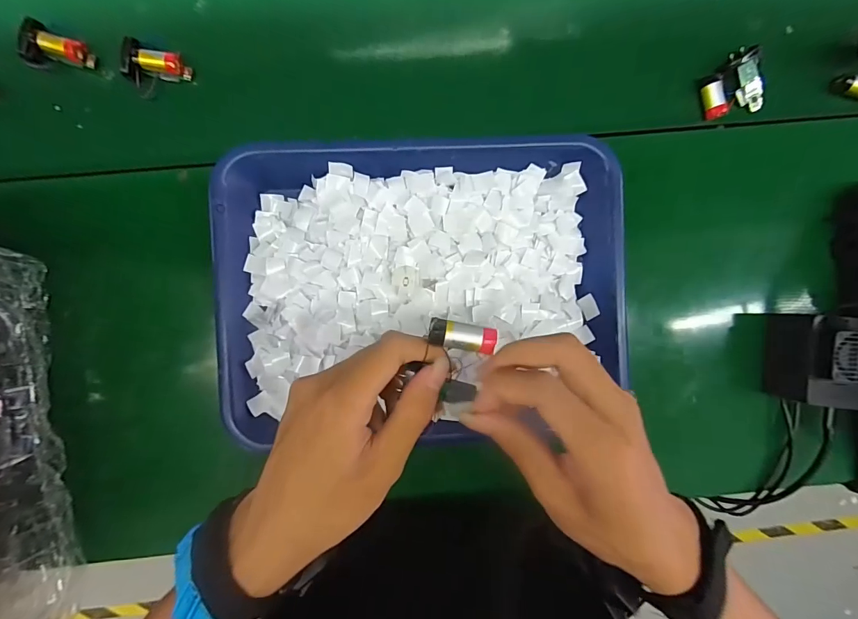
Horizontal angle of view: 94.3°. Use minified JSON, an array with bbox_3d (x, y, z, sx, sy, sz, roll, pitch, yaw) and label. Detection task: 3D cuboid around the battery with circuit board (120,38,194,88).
[{"bbox_3d":[-0.230,-0.207,0.337,0.047,0.018,0.032,9,93,-3],"label":"battery with circuit board"}]

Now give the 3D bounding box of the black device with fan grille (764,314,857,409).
[{"bbox_3d":[0.346,0.044,0.339,0.074,0.048,0.077,4,94,-2],"label":"black device with fan grille"}]

